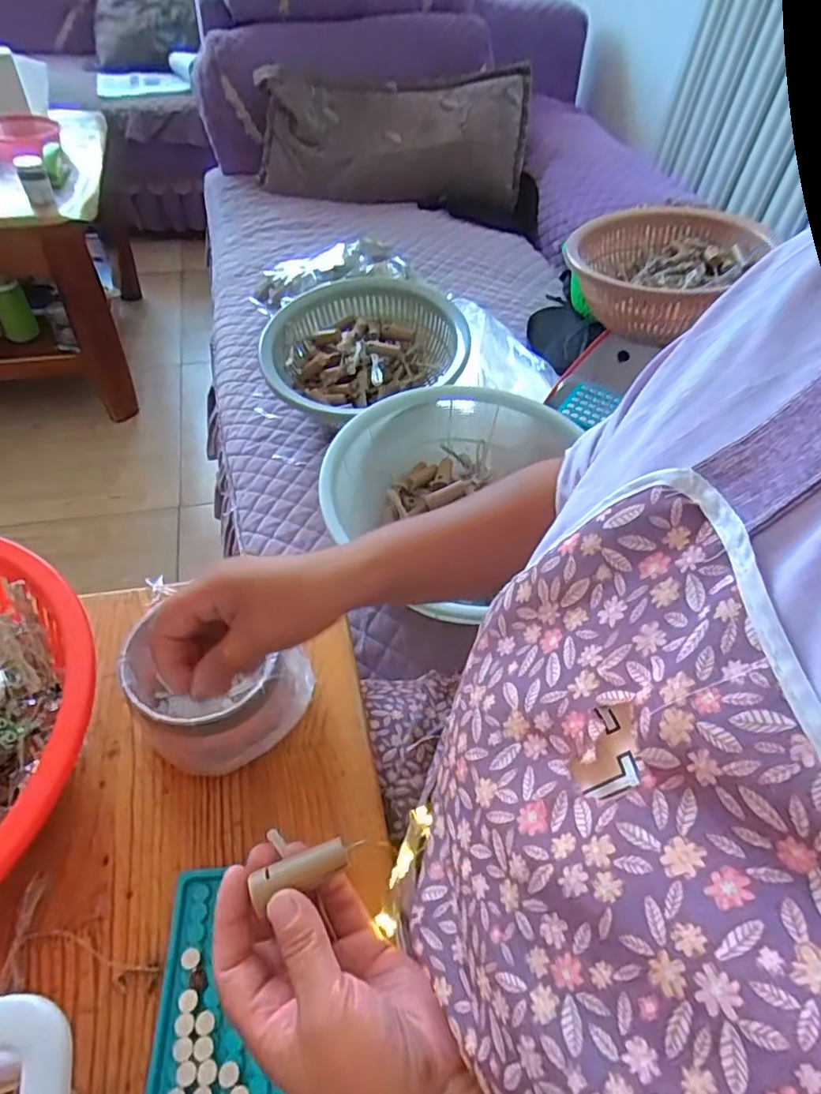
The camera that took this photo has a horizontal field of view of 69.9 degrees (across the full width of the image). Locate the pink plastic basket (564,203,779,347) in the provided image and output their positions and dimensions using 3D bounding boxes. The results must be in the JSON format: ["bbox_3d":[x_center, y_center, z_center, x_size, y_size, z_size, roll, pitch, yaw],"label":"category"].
[{"bbox_3d":[0.361,-0.403,0.862,0.216,0.114,0.252,38,56,25],"label":"pink plastic basket"}]

